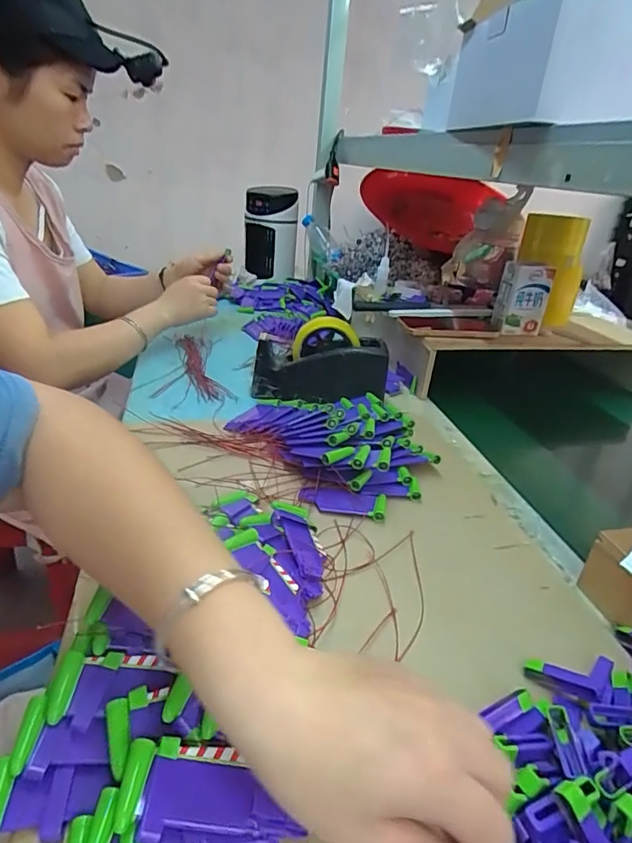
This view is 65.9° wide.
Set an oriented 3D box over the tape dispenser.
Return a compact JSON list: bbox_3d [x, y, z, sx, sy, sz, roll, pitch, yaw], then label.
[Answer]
[{"bbox_3d":[0.005,-0.078,0.667,0.184,0.098,0.074,3,28,-4],"label":"tape dispenser"}]

